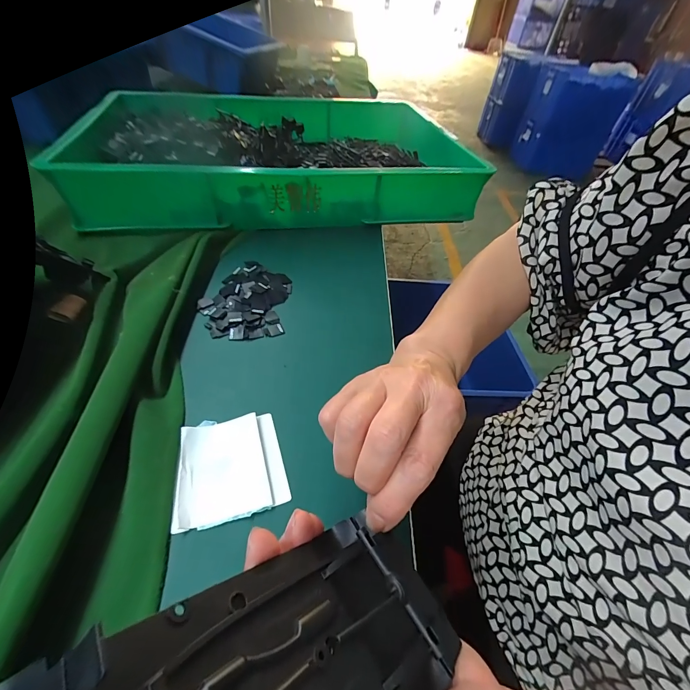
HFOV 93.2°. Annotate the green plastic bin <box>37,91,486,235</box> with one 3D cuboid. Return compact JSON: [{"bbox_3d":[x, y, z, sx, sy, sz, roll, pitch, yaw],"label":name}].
[{"bbox_3d":[-0.099,-0.333,0.543,0.533,0.071,0.416,-5,48,-10],"label":"green plastic bin"}]

